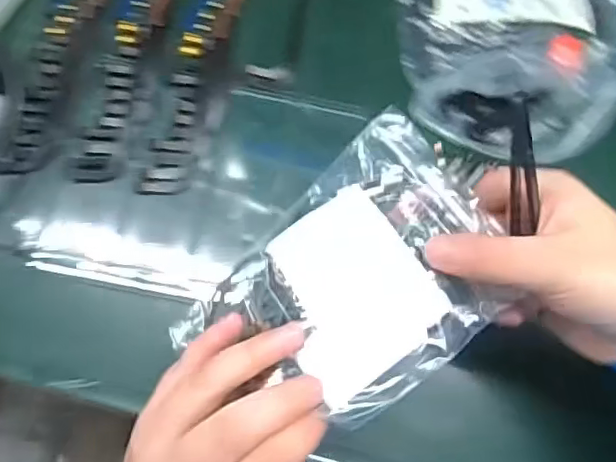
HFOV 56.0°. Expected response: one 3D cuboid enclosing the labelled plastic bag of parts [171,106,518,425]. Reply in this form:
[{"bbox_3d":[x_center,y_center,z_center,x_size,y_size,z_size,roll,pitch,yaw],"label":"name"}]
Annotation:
[{"bbox_3d":[0.020,0.024,0.249,0.131,0.016,0.093,-43,71,0],"label":"labelled plastic bag of parts"}]

